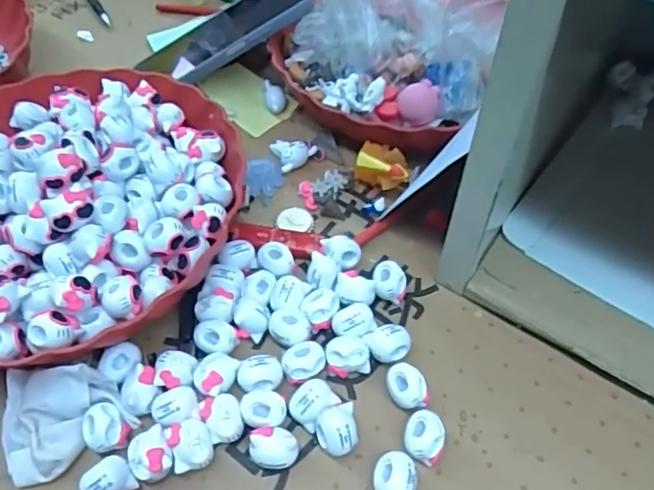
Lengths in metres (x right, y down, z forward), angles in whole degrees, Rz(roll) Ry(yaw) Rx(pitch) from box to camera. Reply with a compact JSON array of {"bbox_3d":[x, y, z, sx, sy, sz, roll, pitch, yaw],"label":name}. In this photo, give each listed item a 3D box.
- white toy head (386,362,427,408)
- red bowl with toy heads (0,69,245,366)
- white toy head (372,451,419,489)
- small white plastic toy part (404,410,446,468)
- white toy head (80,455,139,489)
[{"bbox_3d":[0.045,0.082,0.328,0.019,0.019,0.026,-17,54,-12],"label":"white toy head"},{"bbox_3d":[-0.175,-0.032,0.375,0.237,0.077,0.231,8,53,7],"label":"red bowl with toy heads"},{"bbox_3d":[0.035,0.121,0.297,0.022,0.018,0.025,8,53,6],"label":"white toy head"},{"bbox_3d":[0.052,0.105,0.310,0.021,0.019,0.025,6,53,5],"label":"small white plastic toy part"},{"bbox_3d":[-0.112,0.122,0.295,0.025,0.021,0.018,-19,55,-13],"label":"white toy head"}]

